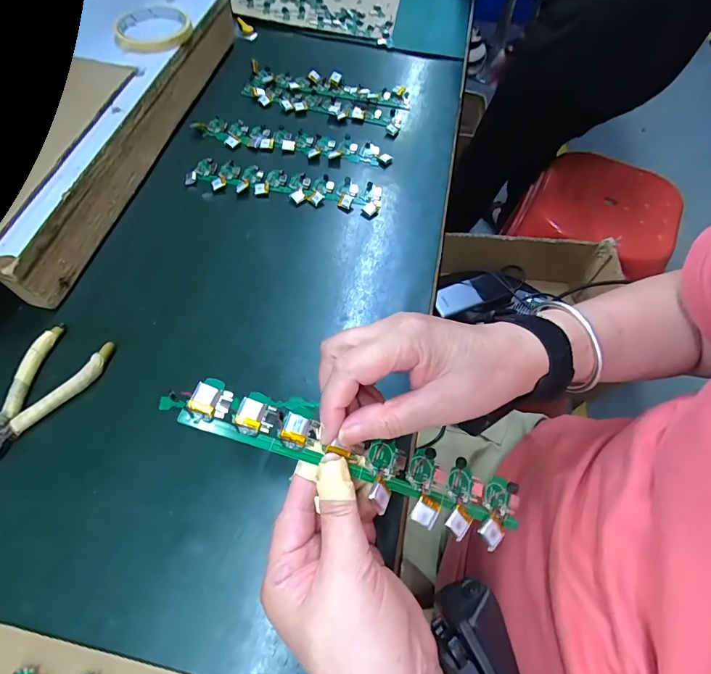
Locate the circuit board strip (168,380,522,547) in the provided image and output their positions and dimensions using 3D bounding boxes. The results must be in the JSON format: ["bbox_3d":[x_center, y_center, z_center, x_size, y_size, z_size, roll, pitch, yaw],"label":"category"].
[{"bbox_3d":[-0.002,0.074,0.248,0.227,0.015,0.042,22,63,-6],"label":"circuit board strip"}]

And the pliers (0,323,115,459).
[{"bbox_3d":[-0.264,0.049,0.337,0.063,0.015,0.123,19,63,8],"label":"pliers"}]

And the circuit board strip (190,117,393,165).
[{"bbox_3d":[-0.078,-0.246,0.505,0.242,0.008,0.046,8,62,2],"label":"circuit board strip"}]

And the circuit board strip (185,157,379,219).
[{"bbox_3d":[-0.082,-0.177,0.471,0.221,0.007,0.045,11,62,4],"label":"circuit board strip"}]

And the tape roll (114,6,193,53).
[{"bbox_3d":[-0.243,-0.371,0.489,0.087,0.013,0.092,-15,64,-9],"label":"tape roll"}]

